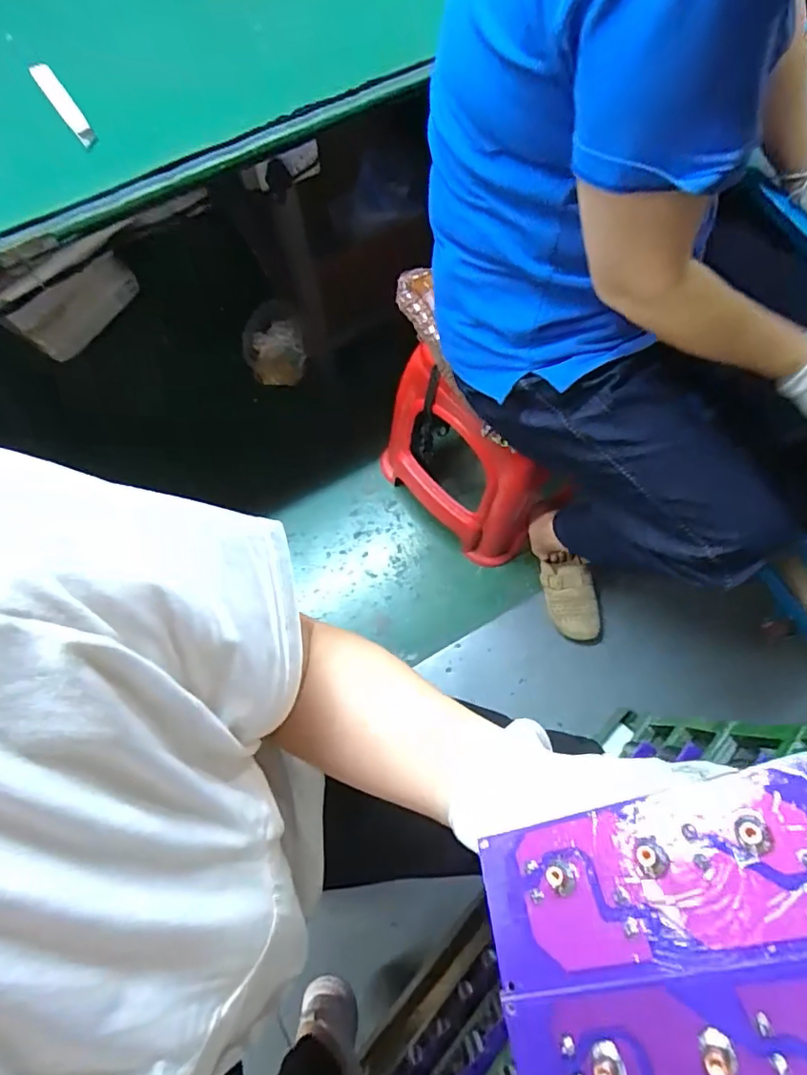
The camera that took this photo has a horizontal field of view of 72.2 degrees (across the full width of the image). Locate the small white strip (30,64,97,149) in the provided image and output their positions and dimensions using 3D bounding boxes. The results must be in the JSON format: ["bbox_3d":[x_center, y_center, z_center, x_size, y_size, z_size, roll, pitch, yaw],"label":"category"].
[{"bbox_3d":[-0.384,-0.491,0.627,0.021,0.023,0.123,-35,76,-10],"label":"small white strip"}]

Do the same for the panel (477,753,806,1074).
[{"bbox_3d":[0.097,0.146,0.185,0.137,0.006,0.104,-26,52,21],"label":"panel"}]

